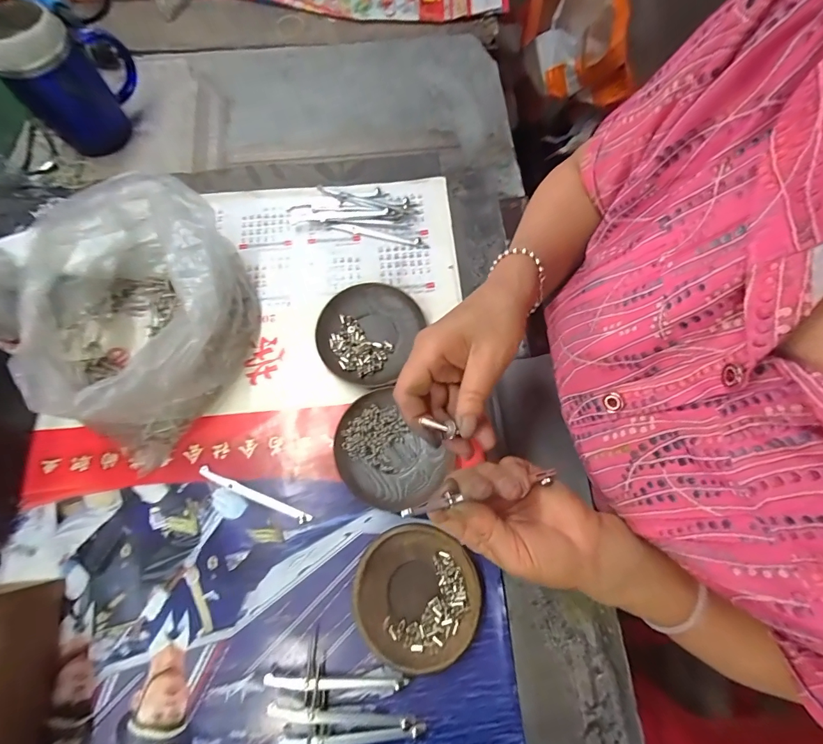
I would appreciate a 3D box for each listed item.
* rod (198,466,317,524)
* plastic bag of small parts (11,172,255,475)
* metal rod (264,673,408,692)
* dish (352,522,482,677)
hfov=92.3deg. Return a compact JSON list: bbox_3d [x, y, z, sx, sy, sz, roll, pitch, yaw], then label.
[{"bbox_3d":[-0.154,0.121,0.387,0.123,0.005,0.010,22,73,6],"label":"rod"},{"bbox_3d":[-0.262,-0.051,0.387,0.213,0.103,0.221,-32,76,-10],"label":"plastic bag of small parts"},{"bbox_3d":[-0.065,0.268,0.339,0.120,0.004,0.011,3,72,0],"label":"metal rod"},{"bbox_3d":[0.003,0.201,0.355,0.109,0.016,0.112,0,72,-1],"label":"dish"}]

